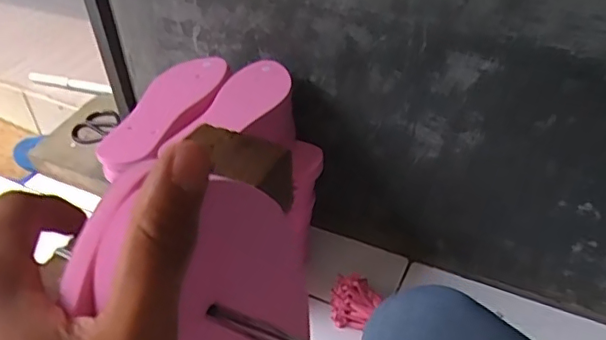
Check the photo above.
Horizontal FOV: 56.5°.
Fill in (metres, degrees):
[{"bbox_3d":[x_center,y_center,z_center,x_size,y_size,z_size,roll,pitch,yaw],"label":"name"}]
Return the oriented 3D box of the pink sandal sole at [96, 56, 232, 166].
[{"bbox_3d":[-0.187,-0.086,0.770,0.094,0.024,0.234,16,44,22],"label":"pink sandal sole"}]

